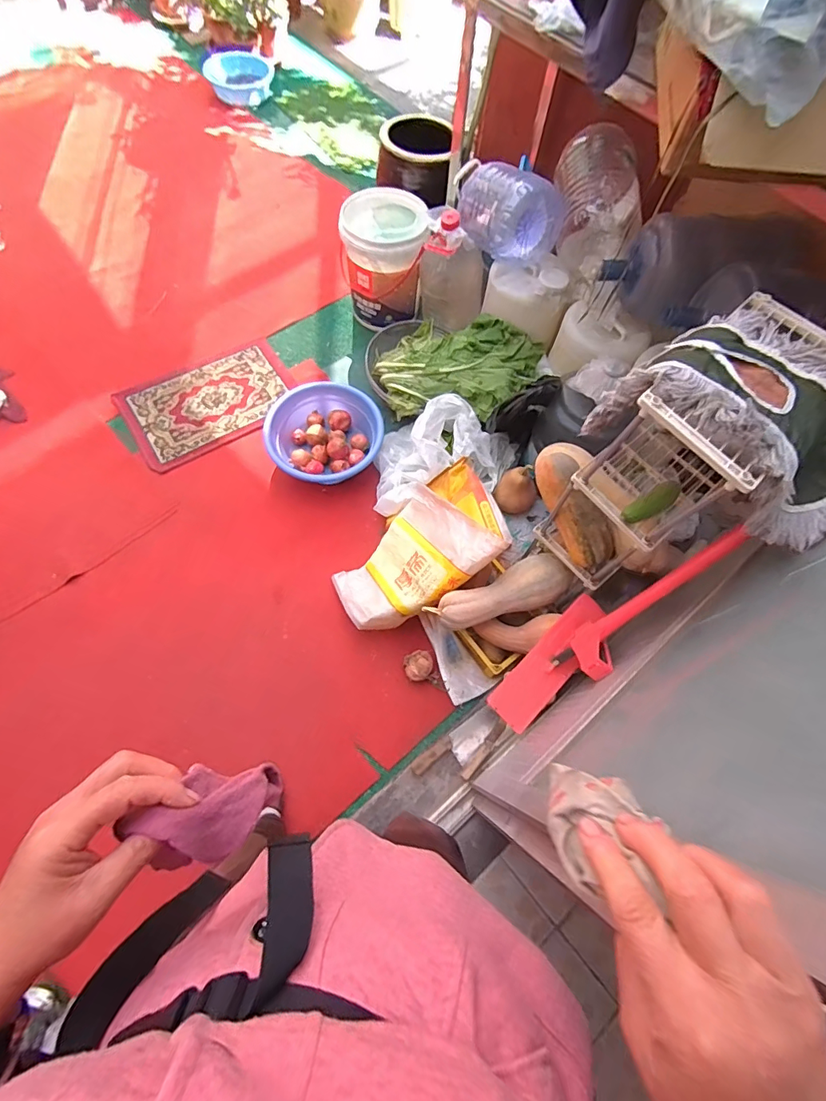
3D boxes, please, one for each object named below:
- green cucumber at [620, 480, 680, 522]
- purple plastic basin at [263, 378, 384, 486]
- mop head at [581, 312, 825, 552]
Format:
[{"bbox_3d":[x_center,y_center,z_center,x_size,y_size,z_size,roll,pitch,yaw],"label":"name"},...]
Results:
[{"bbox_3d":[0.491,-0.100,0.955,0.133,0.039,0.050,-30,70,0],"label":"green cucumber"},{"bbox_3d":[-0.304,-0.422,1.627,0.396,0.147,0.368,1,69,-2],"label":"purple plastic basin"},{"bbox_3d":[0.593,-0.232,0.813,0.440,0.178,0.286,39,72,12],"label":"mop head"}]

